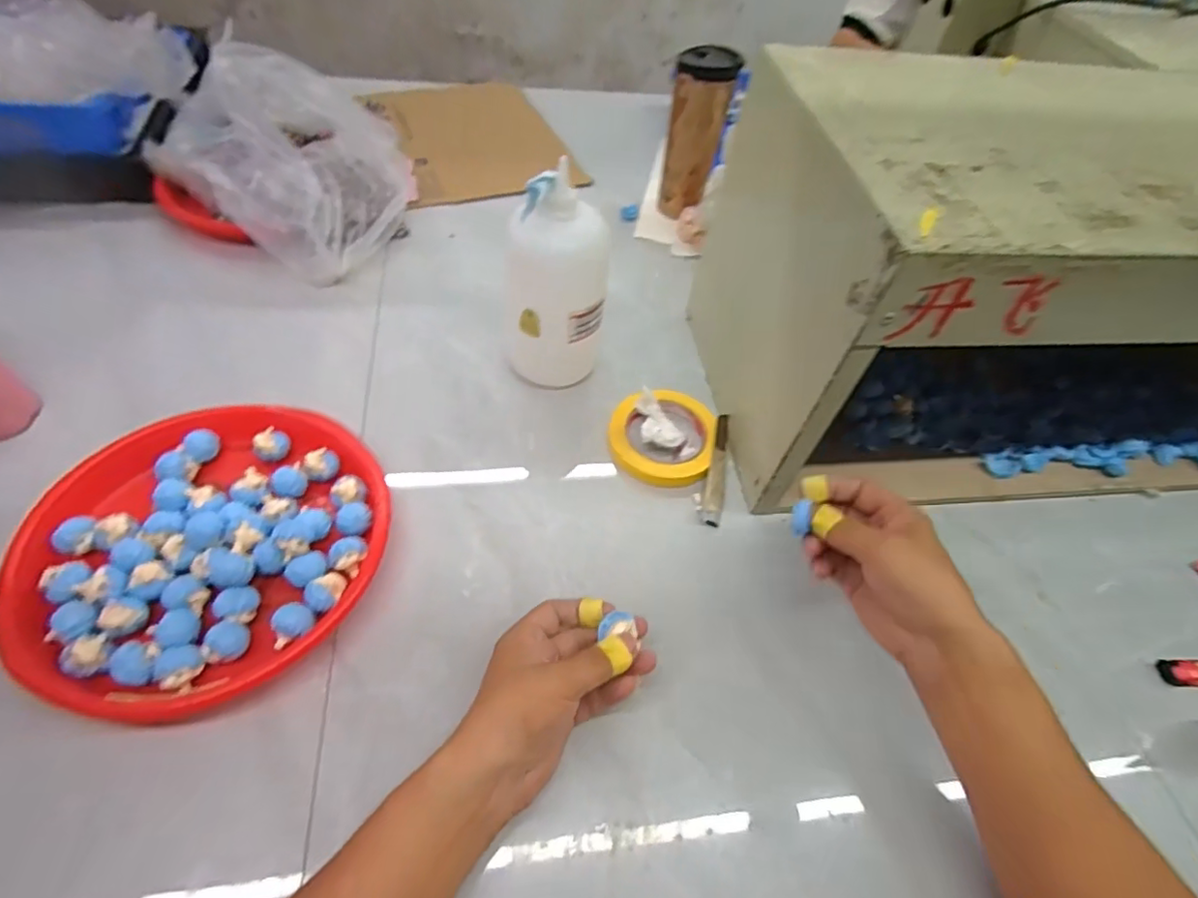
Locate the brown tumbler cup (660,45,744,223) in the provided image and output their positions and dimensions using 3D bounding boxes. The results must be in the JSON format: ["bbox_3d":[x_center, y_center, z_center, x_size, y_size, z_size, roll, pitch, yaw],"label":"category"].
[{"bbox_3d":[0.117,-0.395,0.750,0.064,0.181,0.066,4,53,-4],"label":"brown tumbler cup"}]

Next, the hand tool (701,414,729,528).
[{"bbox_3d":[0.113,0.017,0.564,0.018,0.018,0.118,13,53,3],"label":"hand tool"}]

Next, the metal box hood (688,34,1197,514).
[{"bbox_3d":[0.429,-0.148,0.550,0.602,0.277,0.287,-1,54,-8],"label":"metal box hood"}]

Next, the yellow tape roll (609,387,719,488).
[{"bbox_3d":[0.061,-0.013,0.575,0.099,0.020,0.102,3,53,-5],"label":"yellow tape roll"}]

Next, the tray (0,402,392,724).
[{"bbox_3d":[-0.297,0.072,0.461,0.245,0.044,0.243,-35,64,-28],"label":"tray"}]

